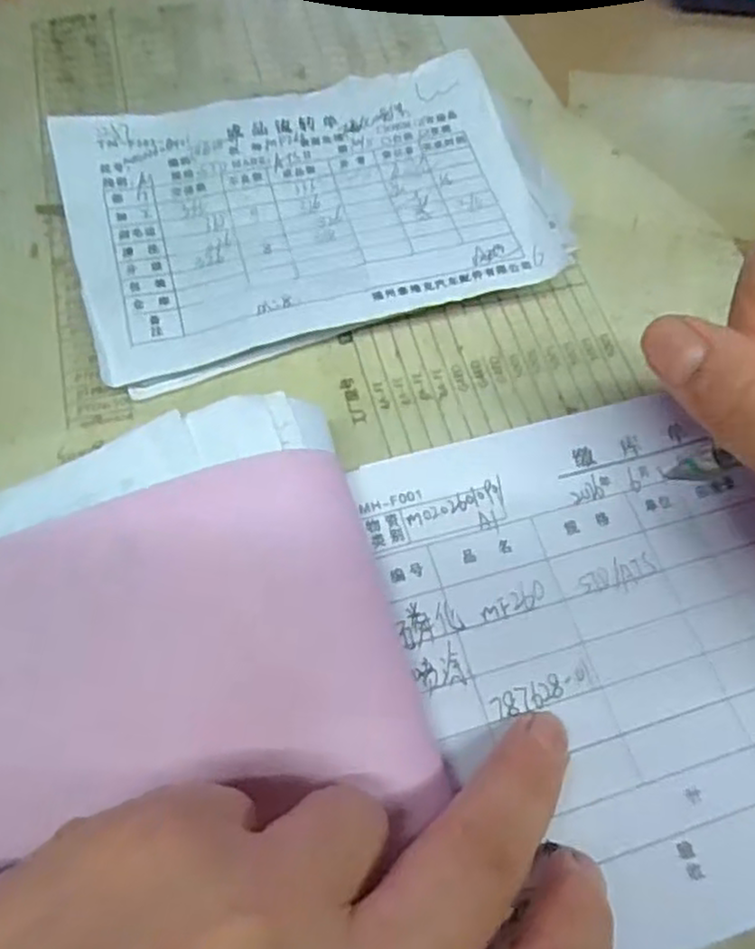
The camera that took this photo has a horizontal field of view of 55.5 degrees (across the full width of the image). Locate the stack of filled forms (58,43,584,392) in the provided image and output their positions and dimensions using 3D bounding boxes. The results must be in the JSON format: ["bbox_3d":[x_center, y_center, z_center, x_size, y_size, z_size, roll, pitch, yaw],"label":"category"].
[{"bbox_3d":[-0.021,-0.088,0.238,0.152,0.017,0.099,-17,67,-10],"label":"stack of filled forms"}]

